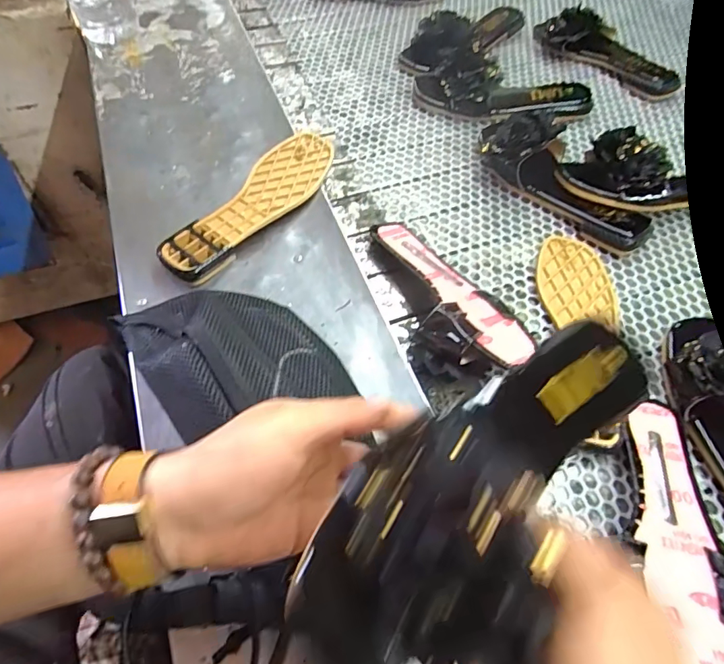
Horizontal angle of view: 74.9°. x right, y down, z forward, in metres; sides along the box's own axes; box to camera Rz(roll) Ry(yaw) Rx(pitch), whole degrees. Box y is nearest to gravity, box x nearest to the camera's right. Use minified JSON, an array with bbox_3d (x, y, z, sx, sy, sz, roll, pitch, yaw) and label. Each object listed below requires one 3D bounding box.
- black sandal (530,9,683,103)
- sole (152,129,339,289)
[{"bbox_3d":[0.388,-0.444,0.748,0.242,0.056,0.075,38,66,20],"label":"black sandal"},{"bbox_3d":[-0.123,-0.149,0.551,0.077,0.022,0.255,27,61,20],"label":"sole"}]

